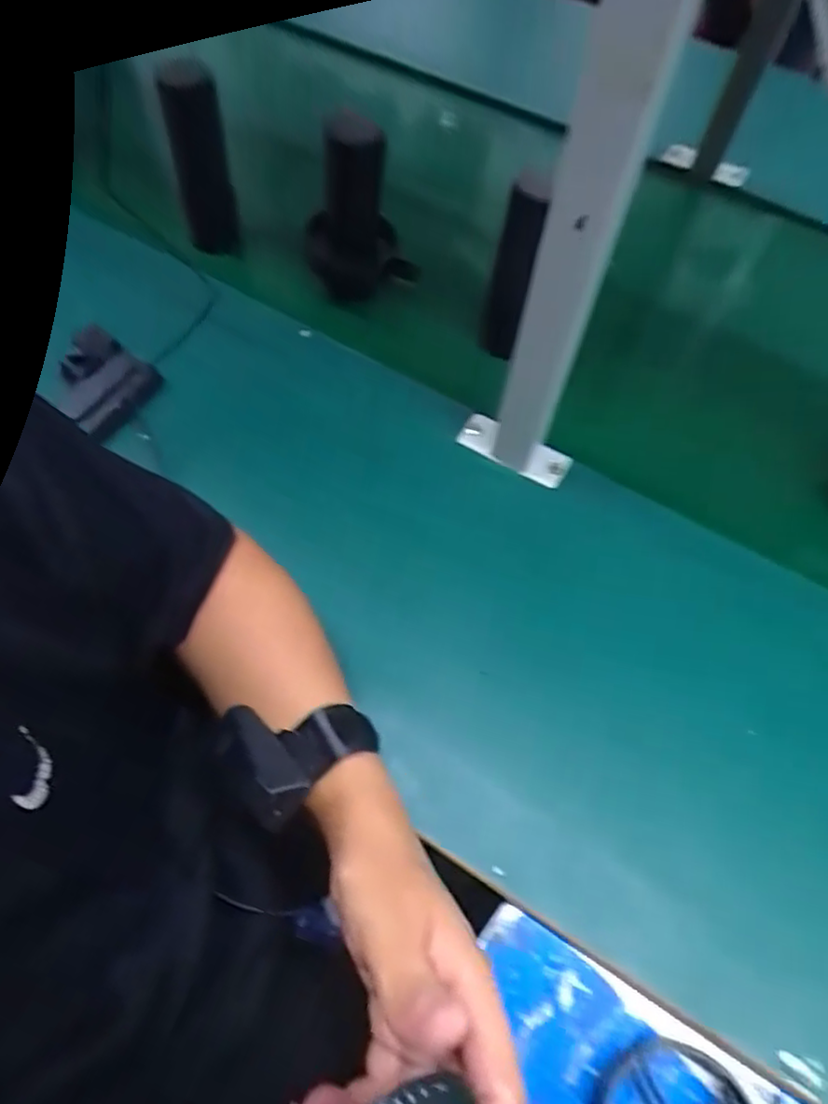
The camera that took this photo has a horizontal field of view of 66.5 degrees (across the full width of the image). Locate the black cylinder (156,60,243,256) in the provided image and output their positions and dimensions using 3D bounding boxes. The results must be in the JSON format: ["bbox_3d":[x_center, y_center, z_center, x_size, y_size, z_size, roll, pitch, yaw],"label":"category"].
[{"bbox_3d":[-0.224,-0.406,0.667,0.059,0.167,0.056,-12,64,-10],"label":"black cylinder"}]

